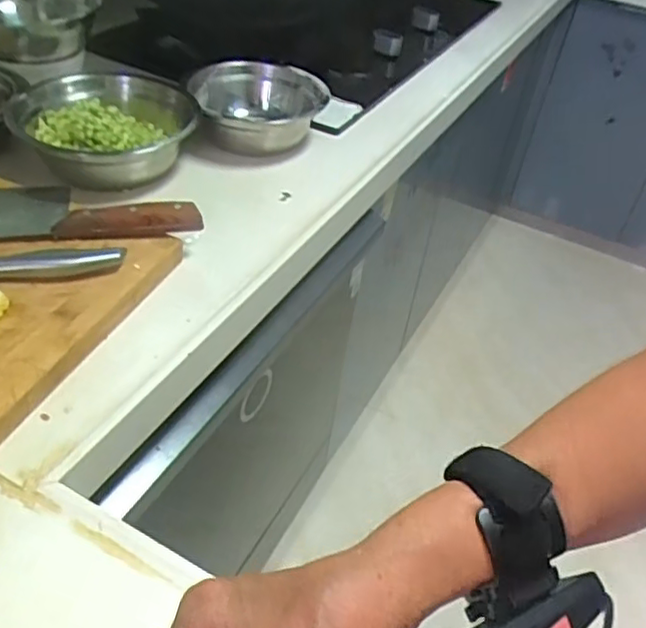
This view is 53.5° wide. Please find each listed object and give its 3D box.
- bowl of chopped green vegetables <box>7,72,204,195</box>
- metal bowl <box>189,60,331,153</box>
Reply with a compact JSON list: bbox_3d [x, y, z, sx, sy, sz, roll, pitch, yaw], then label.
[{"bbox_3d":[-0.240,-0.208,0.721,0.184,0.073,0.173,4,41,-4],"label":"bowl of chopped green vegetables"},{"bbox_3d":[-0.084,-0.261,0.816,0.163,0.061,0.163,4,41,-4],"label":"metal bowl"}]

